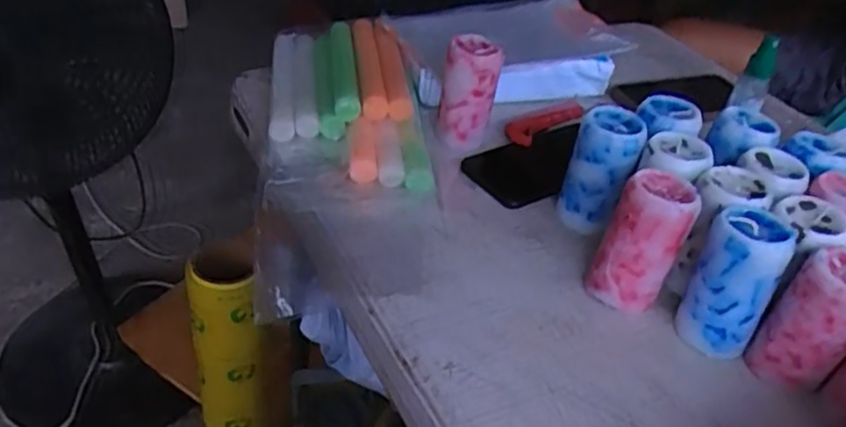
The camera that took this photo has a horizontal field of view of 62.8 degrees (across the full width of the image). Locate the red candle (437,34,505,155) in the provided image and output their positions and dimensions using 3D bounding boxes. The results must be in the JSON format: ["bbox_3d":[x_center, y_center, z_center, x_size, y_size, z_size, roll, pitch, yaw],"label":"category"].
[{"bbox_3d":[0.042,-0.109,0.639,0.049,0.096,0.048,11,38,5],"label":"red candle"}]

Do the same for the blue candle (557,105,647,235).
[{"bbox_3d":[0.144,-0.034,0.564,0.049,0.094,0.047,20,39,16],"label":"blue candle"}]

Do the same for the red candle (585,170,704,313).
[{"bbox_3d":[0.157,0.022,0.497,0.054,0.095,0.052,24,40,21],"label":"red candle"}]

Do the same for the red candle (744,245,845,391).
[{"bbox_3d":[0.256,0.071,0.450,0.054,0.089,0.057,32,44,29],"label":"red candle"}]

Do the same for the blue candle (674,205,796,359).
[{"bbox_3d":[0.213,0.048,0.475,0.049,0.097,0.053,32,44,29],"label":"blue candle"}]

